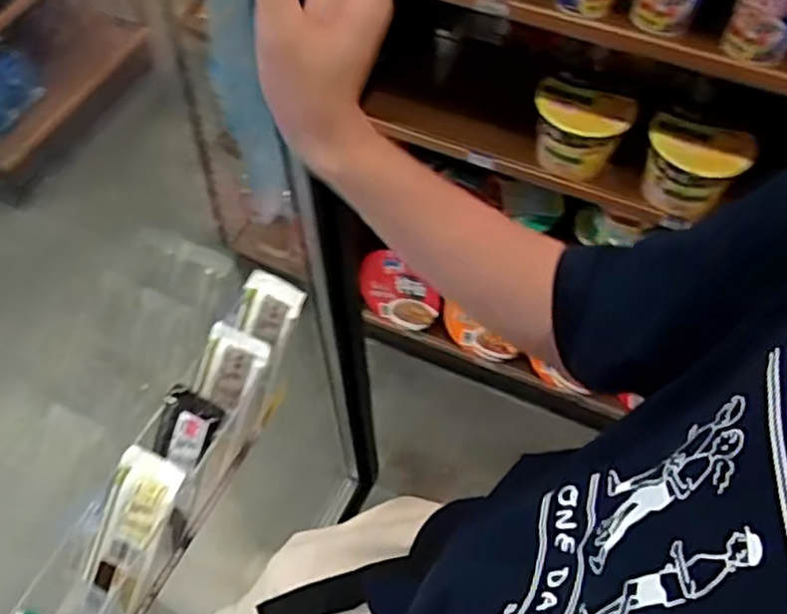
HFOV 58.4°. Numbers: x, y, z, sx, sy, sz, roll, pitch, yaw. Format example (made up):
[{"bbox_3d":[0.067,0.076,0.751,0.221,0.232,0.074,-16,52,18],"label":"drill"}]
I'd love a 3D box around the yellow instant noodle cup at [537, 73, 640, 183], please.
[{"bbox_3d":[0.277,-0.264,1.062,0.136,0.121,0.114,-2,58,0],"label":"yellow instant noodle cup"}]

